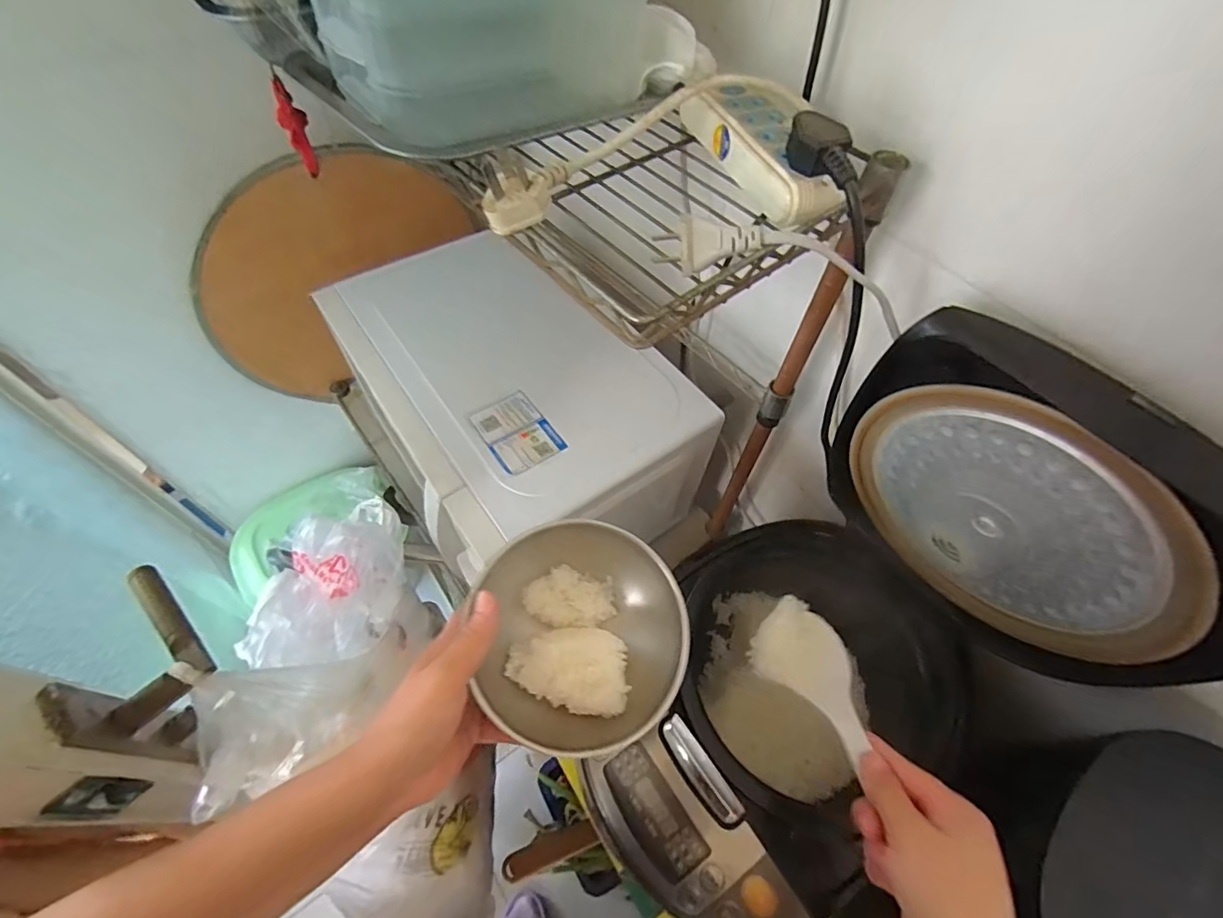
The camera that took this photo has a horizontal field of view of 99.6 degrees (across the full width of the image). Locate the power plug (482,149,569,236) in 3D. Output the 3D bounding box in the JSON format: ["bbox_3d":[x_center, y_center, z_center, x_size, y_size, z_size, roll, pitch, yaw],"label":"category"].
[{"bbox_3d":[-0.048,-0.151,0.285,0.030,0.032,0.045,20,57,10],"label":"power plug"}]

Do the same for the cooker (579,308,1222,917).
[{"bbox_3d":[0.168,0.165,0.373,0.350,0.378,0.260,-38,66,-25],"label":"cooker"}]

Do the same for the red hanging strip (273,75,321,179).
[{"bbox_3d":[-0.366,-0.382,0.602,0.011,0.101,0.030,14,56,6],"label":"red hanging strip"}]

